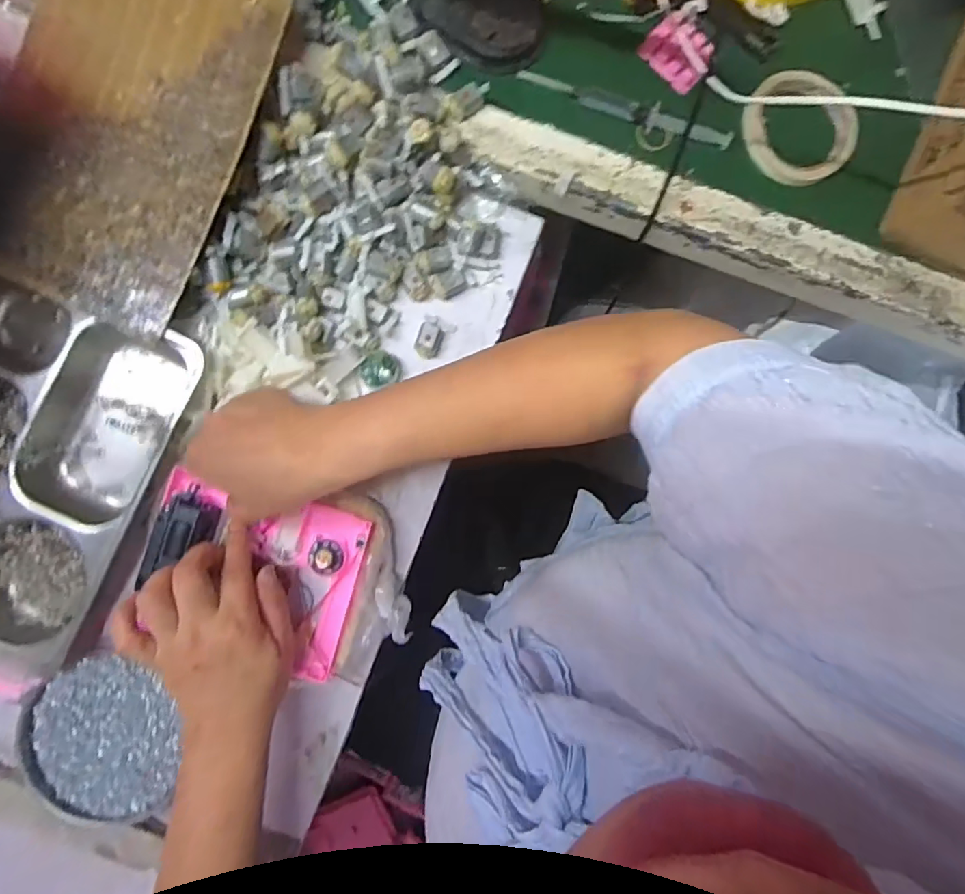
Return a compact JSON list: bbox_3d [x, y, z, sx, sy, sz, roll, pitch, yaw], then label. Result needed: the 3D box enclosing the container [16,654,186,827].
[{"bbox_3d":[-0.316,0.240,0.449,0.124,0.029,0.129,0,88,-2],"label":"container"}]

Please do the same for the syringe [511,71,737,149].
[{"bbox_3d":[0.126,-0.300,0.479,0.190,0.017,0.021,22,89,-1],"label":"syringe"}]

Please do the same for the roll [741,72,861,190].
[{"bbox_3d":[0.282,-0.284,0.485,0.097,0.024,0.090,0,88,-2],"label":"roll"}]

